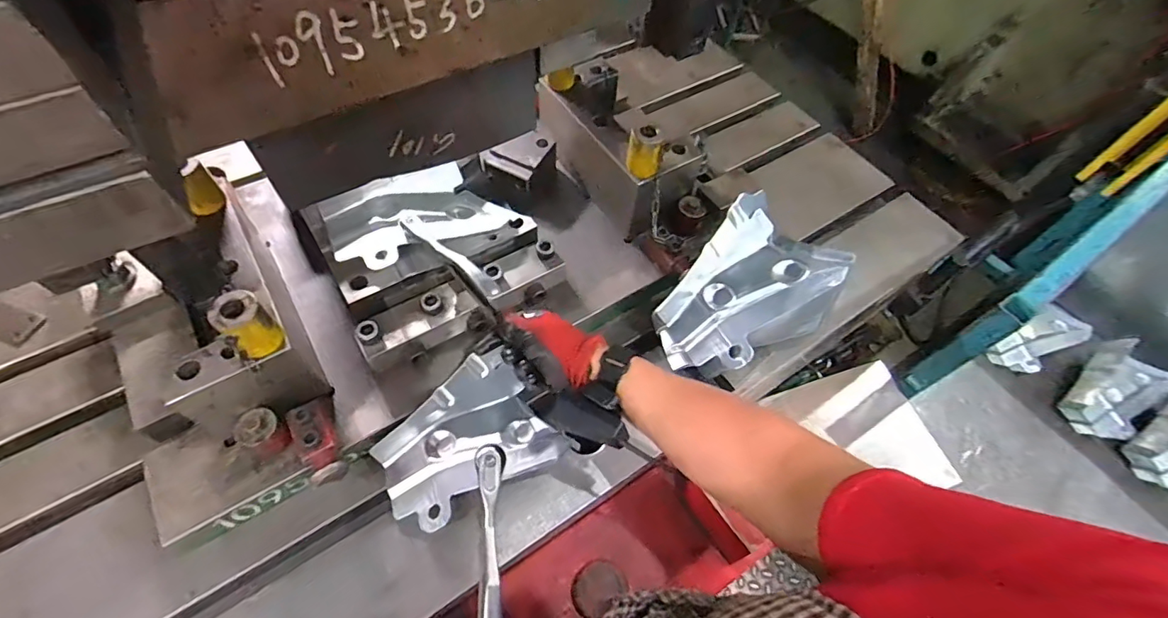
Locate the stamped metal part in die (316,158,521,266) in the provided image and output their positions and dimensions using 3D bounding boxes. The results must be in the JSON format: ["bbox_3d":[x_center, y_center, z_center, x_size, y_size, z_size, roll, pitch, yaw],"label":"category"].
[{"bbox_3d":[-0.213,-0.130,0.651,0.226,0.043,0.143,-24,63,-17],"label":"stamped metal part in die"}]

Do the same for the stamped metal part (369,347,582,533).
[{"bbox_3d":[-0.130,0.153,0.580,0.194,0.083,0.146,-32,65,-21],"label":"stamped metal part"}]

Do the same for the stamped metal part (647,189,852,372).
[{"bbox_3d":[0.209,-0.007,0.658,0.162,0.111,0.225,40,89,20],"label":"stamped metal part"}]

